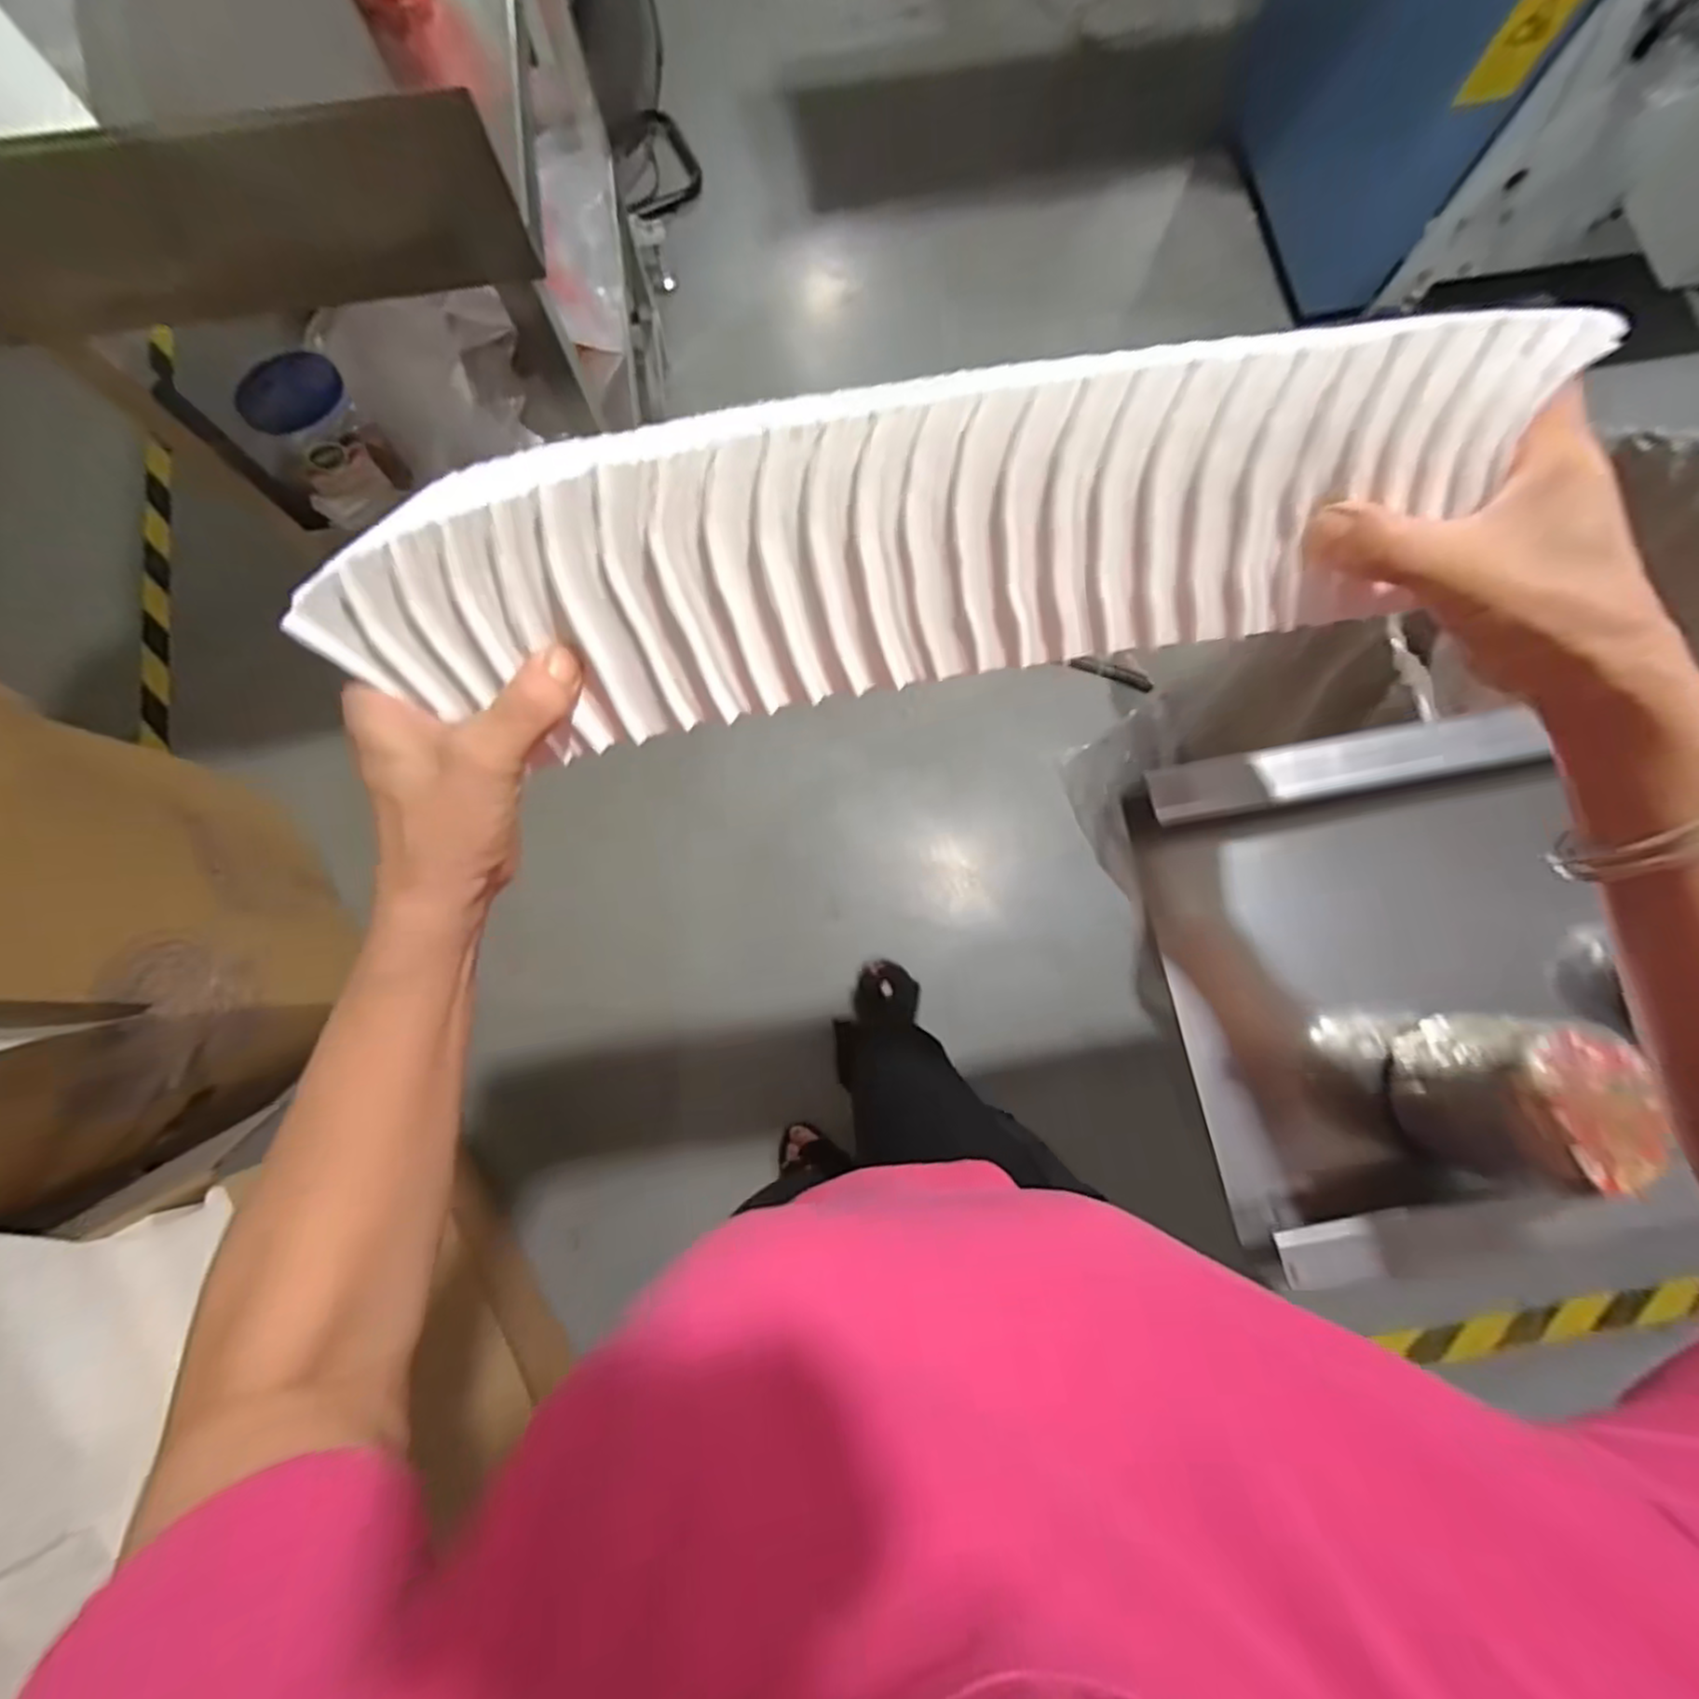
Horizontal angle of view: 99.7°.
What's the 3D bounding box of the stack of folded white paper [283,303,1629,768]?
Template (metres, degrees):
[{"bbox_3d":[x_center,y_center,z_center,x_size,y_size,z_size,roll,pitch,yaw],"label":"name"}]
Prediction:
[{"bbox_3d":[0.029,-0.124,0.285,0.443,0.108,0.053,-10,37,0],"label":"stack of folded white paper"}]

